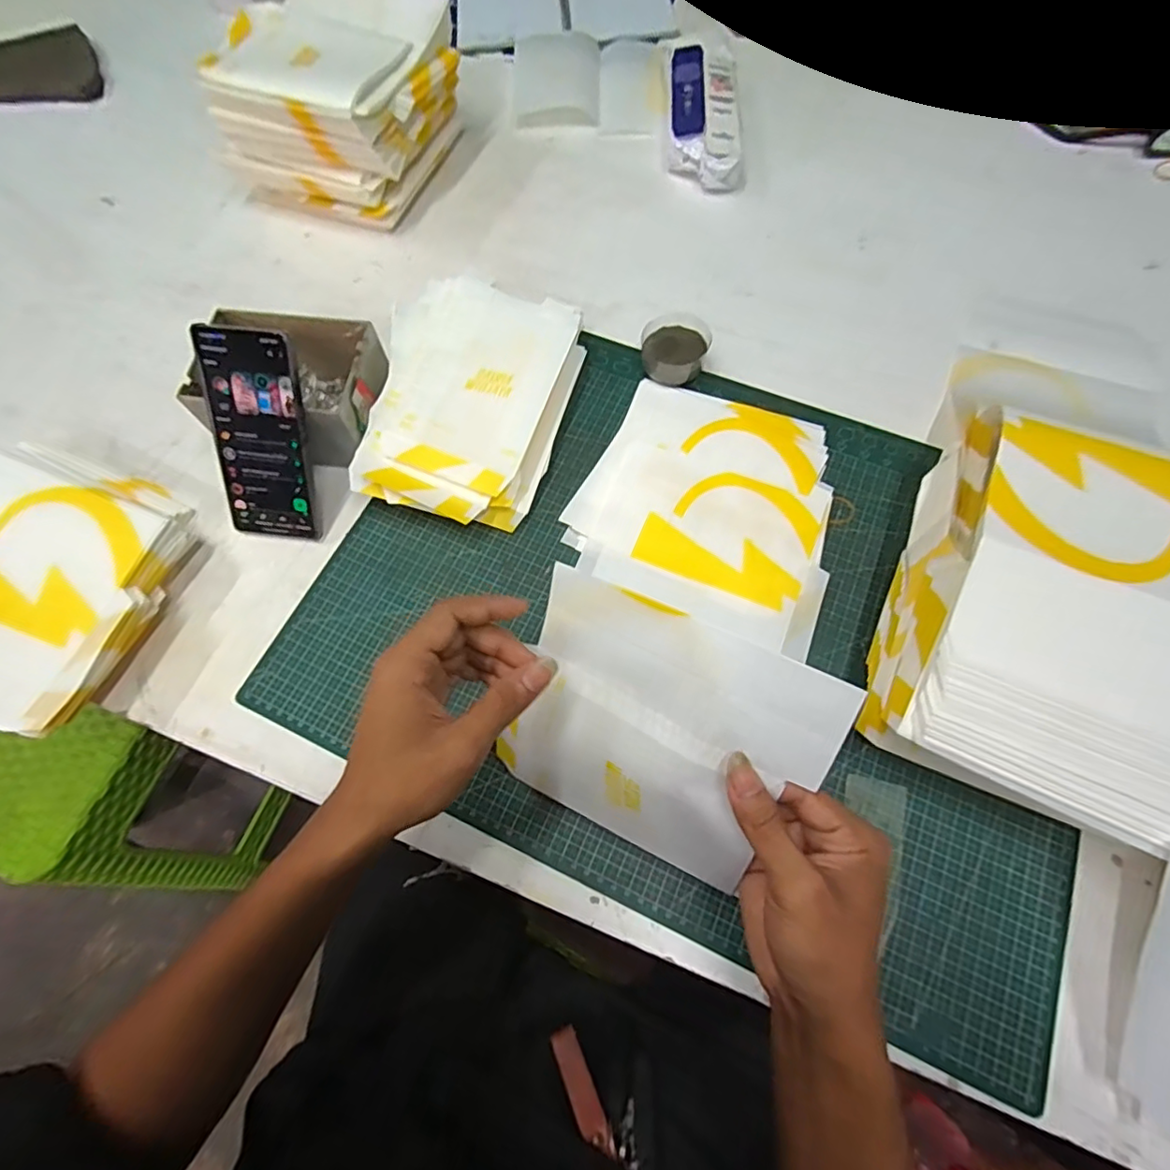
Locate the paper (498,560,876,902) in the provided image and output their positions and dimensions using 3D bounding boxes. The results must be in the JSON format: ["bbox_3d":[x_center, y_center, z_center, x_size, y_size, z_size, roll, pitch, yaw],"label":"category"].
[{"bbox_3d":[0.036,0.091,0.334,0.170,0.018,0.166,27,114,22],"label":"paper"}]

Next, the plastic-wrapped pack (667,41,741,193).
[{"bbox_3d":[0.136,-0.534,0.661,0.085,0.040,0.205,4,68,2],"label":"plastic-wrapped pack"}]

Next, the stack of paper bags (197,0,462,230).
[{"bbox_3d":[-0.255,-0.514,0.619,0.198,0.122,0.207,19,69,8],"label":"stack of paper bags"}]

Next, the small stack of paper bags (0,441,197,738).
[{"bbox_3d":[-0.424,-0.010,0.449,0.194,0.060,0.203,19,69,9],"label":"small stack of paper bags"}]

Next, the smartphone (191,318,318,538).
[{"bbox_3d":[-0.255,-0.112,0.453,0.070,0.162,0.010,5,27,3],"label":"smartphone"}]

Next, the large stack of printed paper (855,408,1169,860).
[{"bbox_3d":[0.311,0.024,0.383,0.181,0.120,0.246,21,70,9],"label":"large stack of printed paper"}]

